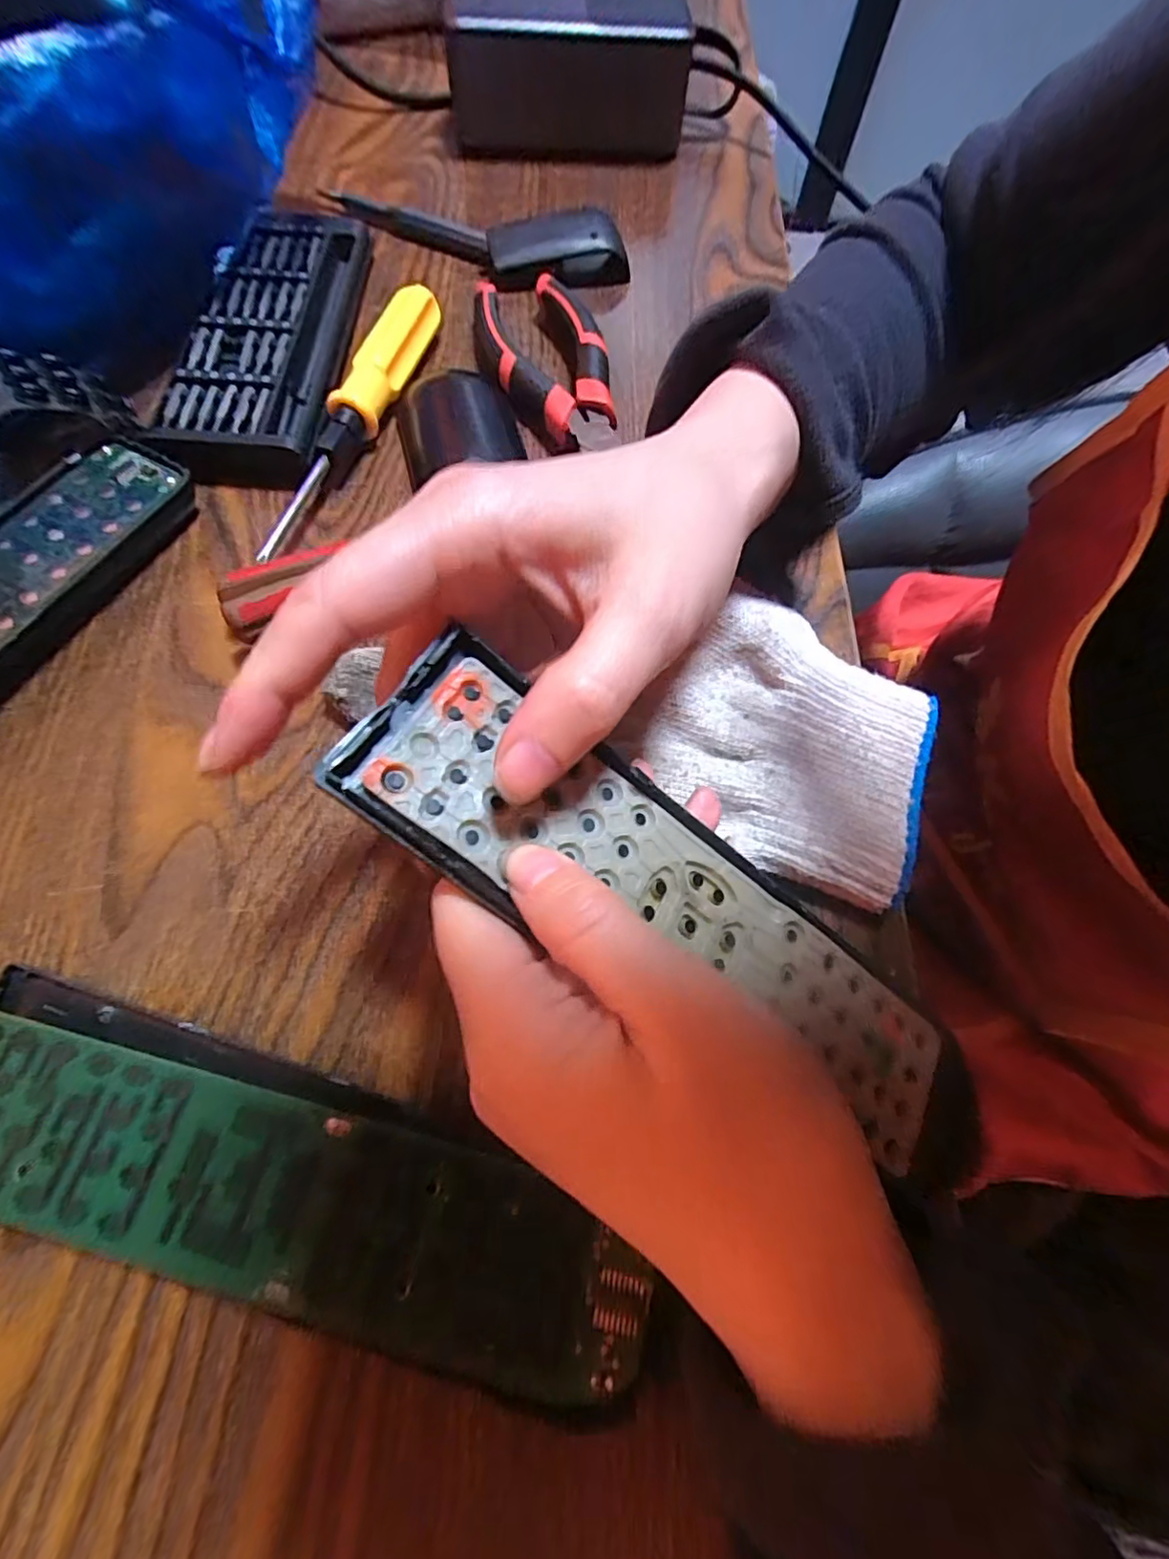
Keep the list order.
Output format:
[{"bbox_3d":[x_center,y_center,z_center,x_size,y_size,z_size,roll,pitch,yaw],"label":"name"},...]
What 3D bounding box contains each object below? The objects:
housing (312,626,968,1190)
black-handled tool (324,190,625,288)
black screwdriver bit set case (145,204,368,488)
[{"bbox_3d":[0.030,0.034,0.150,0.184,0.009,0.051,34,70,-12],"label":"housing"},{"bbox_3d":[-0.057,-0.279,0.304,0.158,0.015,0.042,13,68,2],"label":"black-handled tool"},{"bbox_3d":[-0.135,-0.191,0.256,0.065,0.016,0.148,3,68,-2],"label":"black screwdriver bit set case"}]

